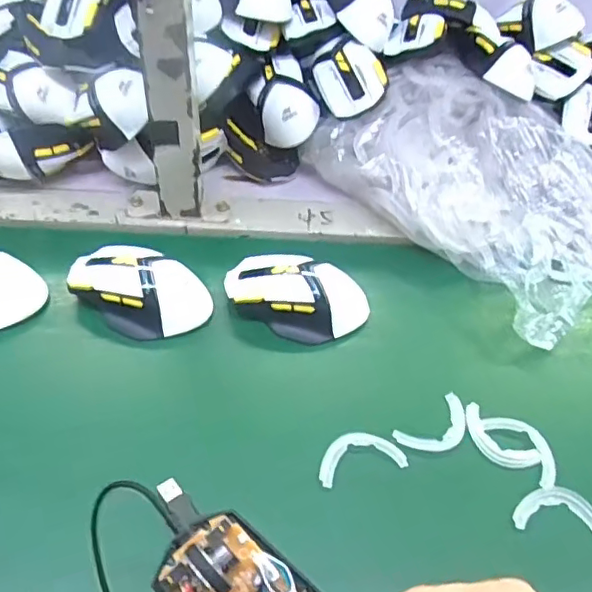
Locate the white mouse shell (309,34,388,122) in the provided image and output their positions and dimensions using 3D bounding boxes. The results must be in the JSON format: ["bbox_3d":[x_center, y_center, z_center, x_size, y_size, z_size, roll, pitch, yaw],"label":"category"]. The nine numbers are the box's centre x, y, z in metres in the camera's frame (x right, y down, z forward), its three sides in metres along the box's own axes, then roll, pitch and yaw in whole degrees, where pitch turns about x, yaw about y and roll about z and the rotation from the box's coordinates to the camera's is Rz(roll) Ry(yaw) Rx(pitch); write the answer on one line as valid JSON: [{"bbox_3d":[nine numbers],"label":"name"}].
[{"bbox_3d":[0.053,-0.217,0.582,0.063,0.021,0.079,-31,76,15],"label":"white mouse shell"}]

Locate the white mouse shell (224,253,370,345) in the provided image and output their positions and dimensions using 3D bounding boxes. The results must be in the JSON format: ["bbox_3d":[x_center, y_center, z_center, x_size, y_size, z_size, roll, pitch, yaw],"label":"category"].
[{"bbox_3d":[0.000,0.000,0.494,0.118,0.036,0.062,14,48,6],"label":"white mouse shell"}]

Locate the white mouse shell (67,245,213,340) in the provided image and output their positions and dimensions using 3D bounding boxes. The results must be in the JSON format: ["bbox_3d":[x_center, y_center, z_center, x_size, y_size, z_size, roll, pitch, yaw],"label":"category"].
[{"bbox_3d":[-0.135,-0.009,0.487,0.124,0.037,0.075,22,49,12],"label":"white mouse shell"}]

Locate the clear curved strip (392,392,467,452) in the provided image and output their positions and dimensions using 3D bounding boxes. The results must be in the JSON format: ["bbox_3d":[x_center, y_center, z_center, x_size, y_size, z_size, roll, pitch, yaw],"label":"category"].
[{"bbox_3d":[0.108,0.101,0.443,0.065,0.005,0.034,-27,56,-28],"label":"clear curved strip"}]

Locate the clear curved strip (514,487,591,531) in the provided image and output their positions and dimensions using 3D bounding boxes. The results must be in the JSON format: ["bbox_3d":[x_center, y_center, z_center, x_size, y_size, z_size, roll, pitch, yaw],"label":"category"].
[{"bbox_3d":[0.184,0.149,0.403,0.063,0.005,0.033,12,47,3],"label":"clear curved strip"}]

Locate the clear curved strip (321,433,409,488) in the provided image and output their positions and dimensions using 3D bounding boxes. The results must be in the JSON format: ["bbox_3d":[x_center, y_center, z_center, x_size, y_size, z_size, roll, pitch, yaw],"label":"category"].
[{"bbox_3d":[0.045,0.114,0.420,0.063,0.010,0.033,-10,50,-16],"label":"clear curved strip"}]

